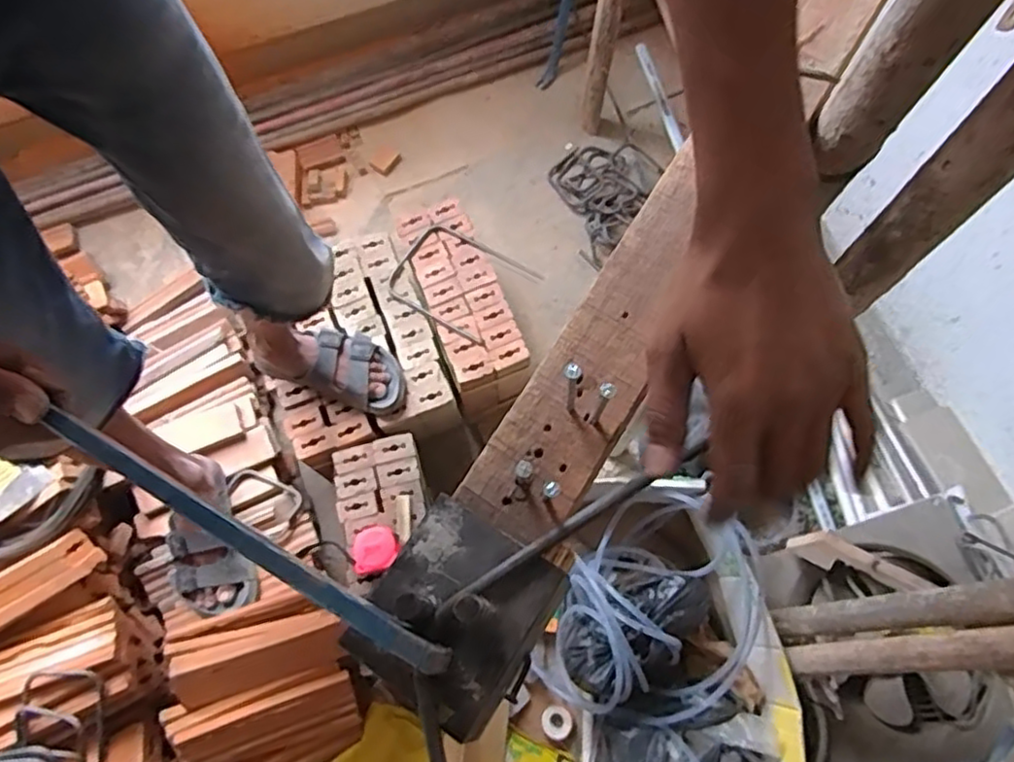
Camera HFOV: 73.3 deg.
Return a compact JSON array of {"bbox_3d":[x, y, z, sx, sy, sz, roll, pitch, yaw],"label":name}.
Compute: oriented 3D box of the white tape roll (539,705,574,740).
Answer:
[{"bbox_3d":[0.086,0.591,1.181,0.053,0.015,0.051,0,72,1],"label":"white tape roll"}]

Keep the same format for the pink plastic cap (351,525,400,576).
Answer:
[{"bbox_3d":[-0.200,0.254,1.032,0.070,0.031,0.066,0,72,1],"label":"pink plastic cap"}]

